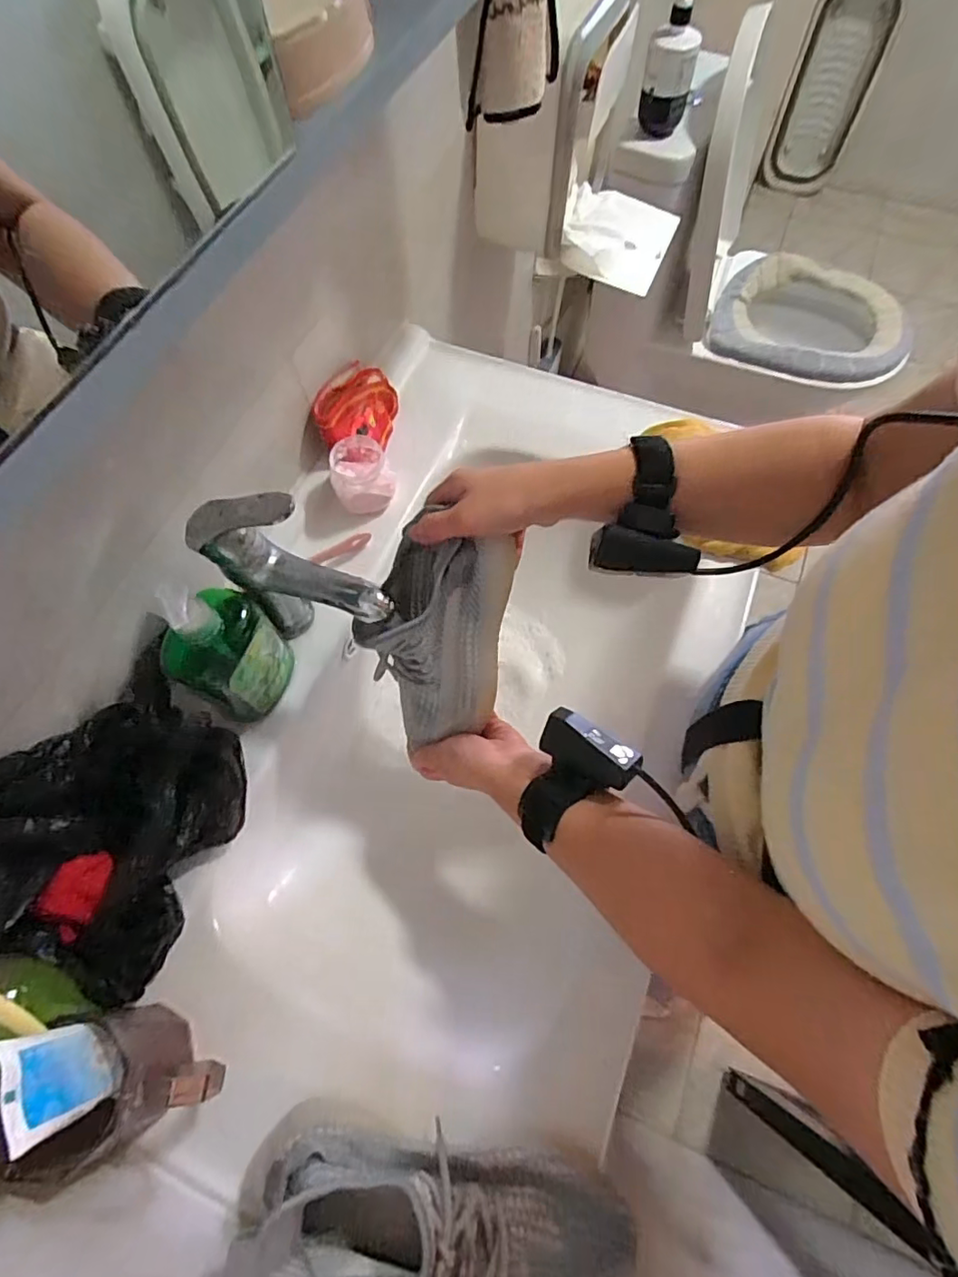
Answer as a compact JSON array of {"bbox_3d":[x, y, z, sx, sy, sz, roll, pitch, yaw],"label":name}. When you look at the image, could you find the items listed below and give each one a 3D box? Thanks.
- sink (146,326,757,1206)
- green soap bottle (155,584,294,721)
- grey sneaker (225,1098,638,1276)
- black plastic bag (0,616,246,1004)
[{"bbox_3d":[0.012,0.066,0.592,0.398,0.174,0.768,11,67,7],"label":"sink"},{"bbox_3d":[-0.202,0.005,0.457,0.049,0.157,0.083,14,67,8],"label":"green soap bottle"},{"bbox_3d":[-0.031,0.354,0.335,0.238,0.090,0.084,9,66,6],"label":"grey sneaker"},{"bbox_3d":[-0.273,0.133,0.428,0.127,0.122,0.225,22,68,11],"label":"black plastic bag"}]

